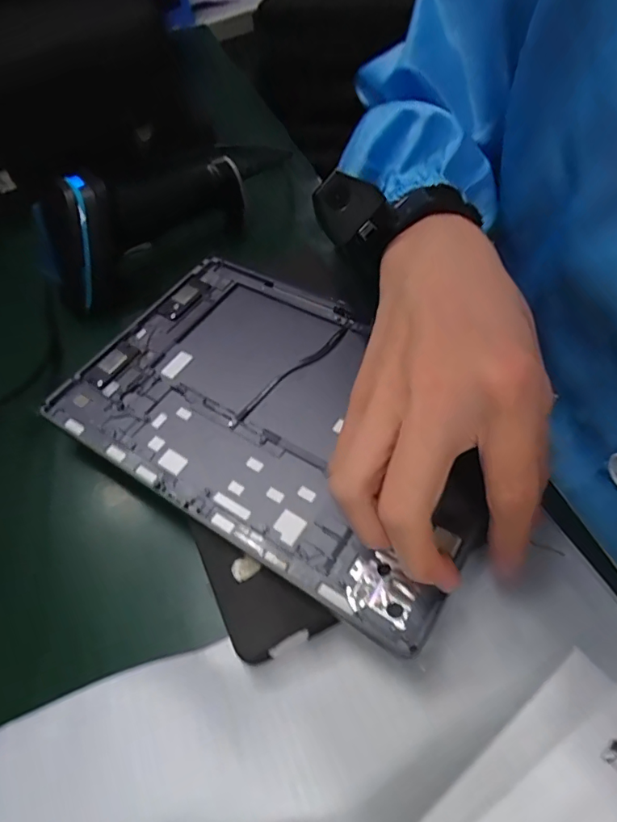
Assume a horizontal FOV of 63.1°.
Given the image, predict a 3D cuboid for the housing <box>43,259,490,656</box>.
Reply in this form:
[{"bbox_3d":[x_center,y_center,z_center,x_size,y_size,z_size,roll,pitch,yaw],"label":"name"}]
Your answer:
[{"bbox_3d":[-0.017,-0.003,0.295,0.251,0.018,0.157,28,63,21],"label":"housing"}]

